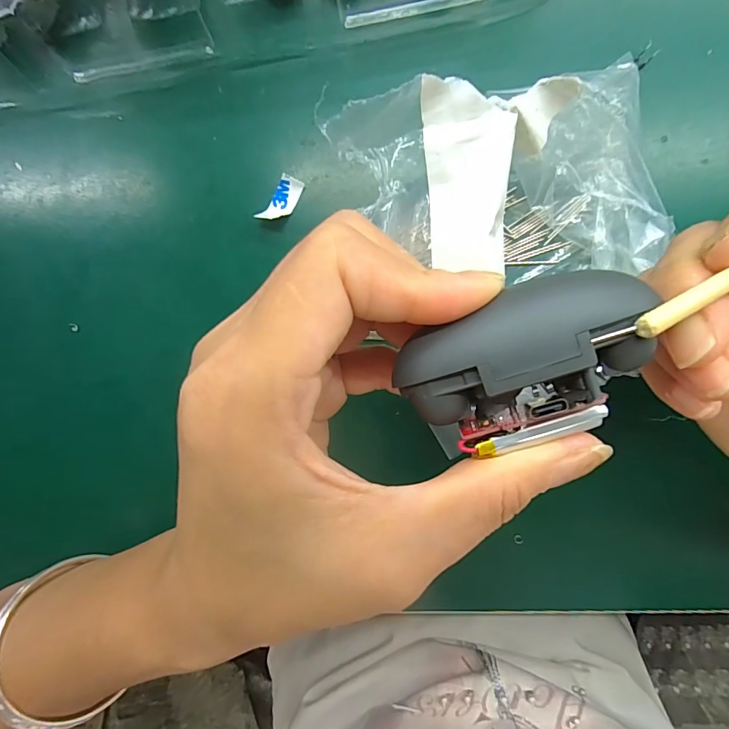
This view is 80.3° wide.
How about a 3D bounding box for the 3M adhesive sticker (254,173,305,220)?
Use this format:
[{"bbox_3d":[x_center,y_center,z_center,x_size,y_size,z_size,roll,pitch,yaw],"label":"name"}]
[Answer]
[{"bbox_3d":[-0.036,-0.072,0.191,0.010,0.006,0.023,34,97,-1],"label":"3M adhesive sticker"}]

